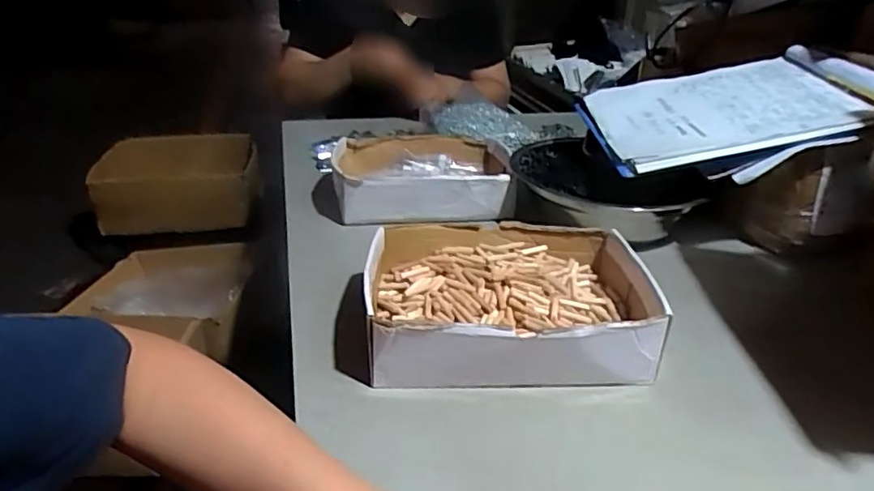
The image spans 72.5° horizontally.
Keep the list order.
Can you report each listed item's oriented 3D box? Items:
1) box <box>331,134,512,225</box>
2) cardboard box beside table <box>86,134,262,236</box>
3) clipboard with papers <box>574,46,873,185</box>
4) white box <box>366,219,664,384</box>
[{"bbox_3d":[-0.019,-0.103,0.850,0.239,0.054,0.209,-1,28,-5],"label":"box"},{"bbox_3d":[-0.618,-0.153,1.453,0.365,0.142,0.294,-1,28,-4],"label":"cardboard box beside table"},{"bbox_3d":[0.358,-0.167,0.730,0.324,0.035,0.240,-10,36,10],"label":"clipboard with papers"},{"bbox_3d":[0.066,0.048,0.547,0.242,0.067,0.193,1,28,0],"label":"white box"}]

